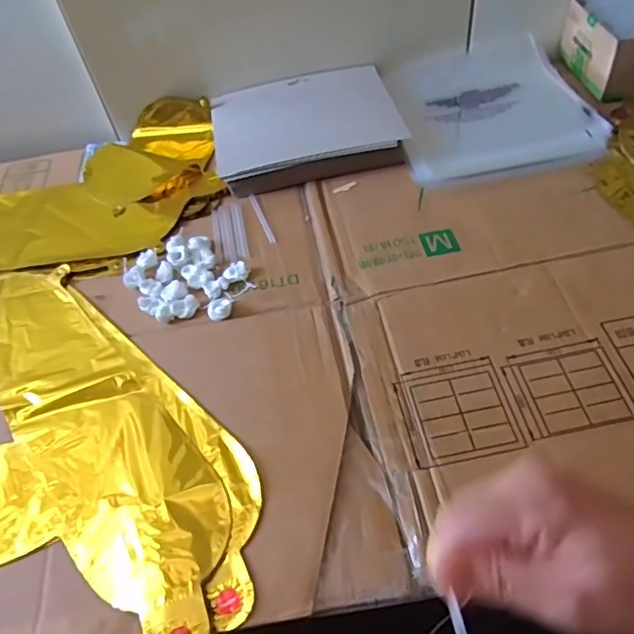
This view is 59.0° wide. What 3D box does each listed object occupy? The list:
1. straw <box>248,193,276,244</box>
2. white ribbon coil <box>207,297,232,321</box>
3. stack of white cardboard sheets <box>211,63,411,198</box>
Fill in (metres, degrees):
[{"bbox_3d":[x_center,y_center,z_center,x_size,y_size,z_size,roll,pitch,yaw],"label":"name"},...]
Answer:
[{"bbox_3d":[-0.057,-0.104,0.582,0.008,0.004,0.079,-20,54,-9],"label":"straw"},{"bbox_3d":[-0.087,-0.007,0.502,0.021,0.007,0.022,-3,53,4],"label":"white ribbon coil"},{"bbox_3d":[-0.014,-0.221,0.639,0.200,0.025,0.164,-12,53,-3],"label":"stack of white cardboard sheets"}]

